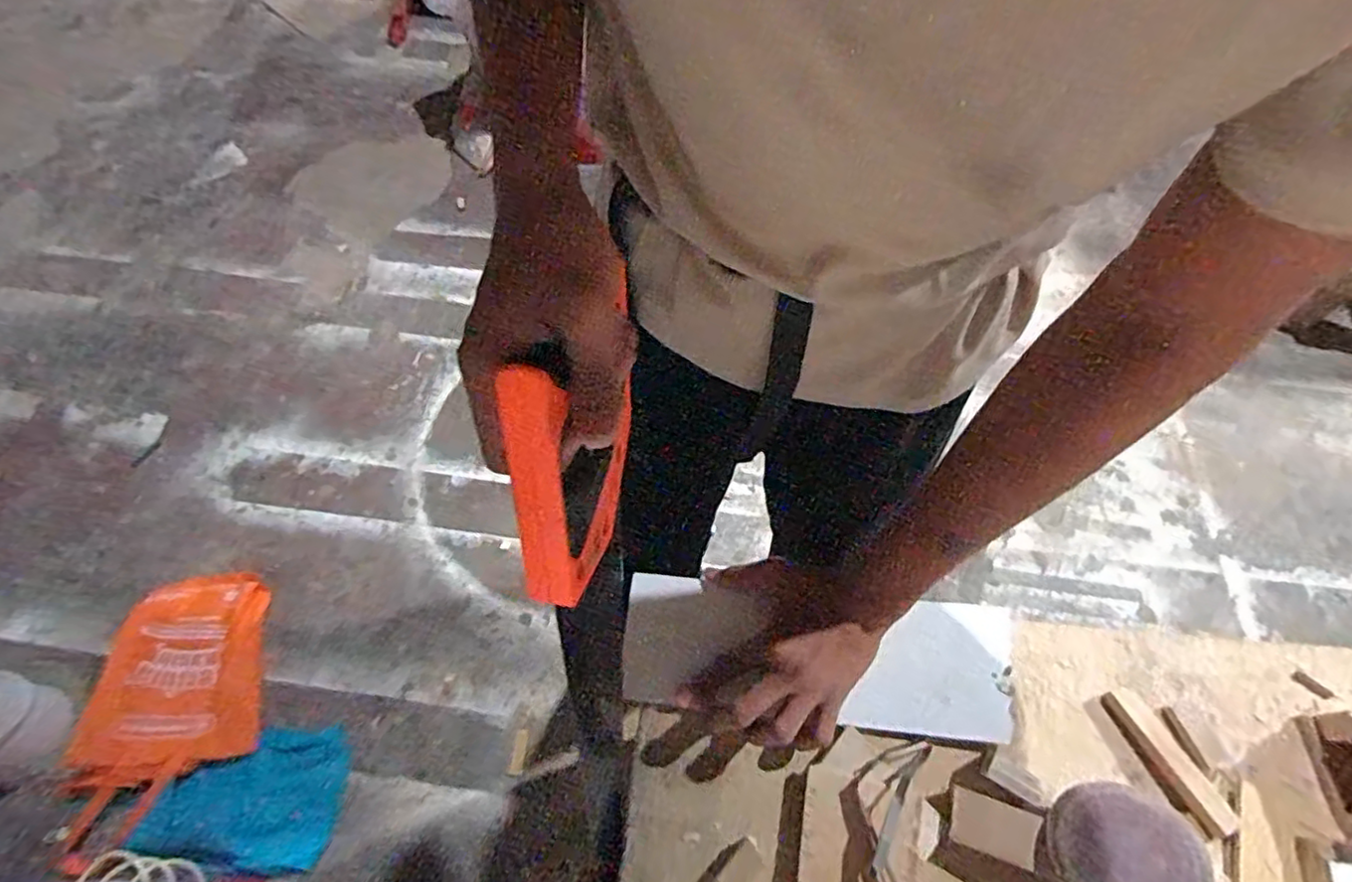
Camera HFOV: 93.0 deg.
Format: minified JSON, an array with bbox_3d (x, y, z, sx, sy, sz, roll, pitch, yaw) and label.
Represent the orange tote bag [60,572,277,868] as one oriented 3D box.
[{"bbox_3d":[-0.941,0.477,1.198,0.271,0.091,0.472,-12,61,-7],"label":"orange tote bag"}]

